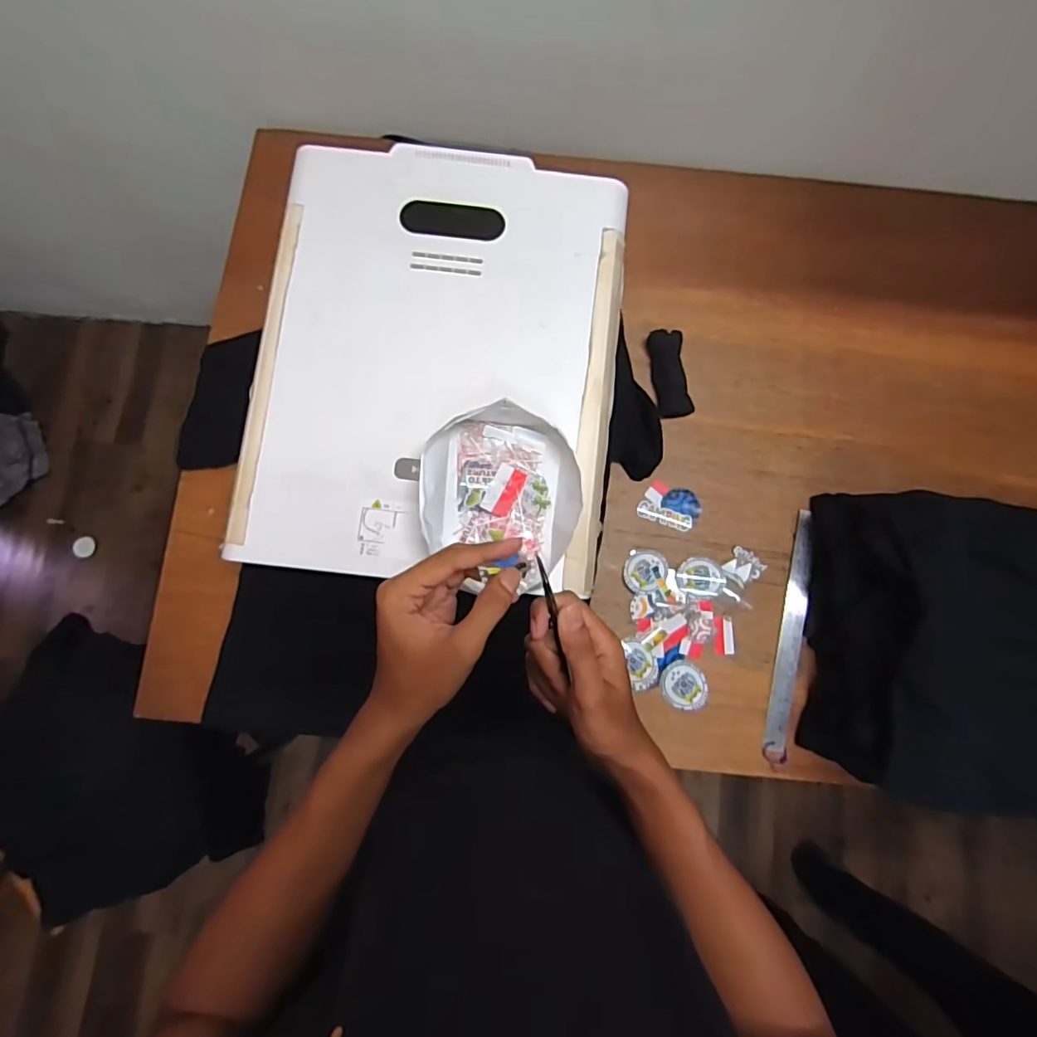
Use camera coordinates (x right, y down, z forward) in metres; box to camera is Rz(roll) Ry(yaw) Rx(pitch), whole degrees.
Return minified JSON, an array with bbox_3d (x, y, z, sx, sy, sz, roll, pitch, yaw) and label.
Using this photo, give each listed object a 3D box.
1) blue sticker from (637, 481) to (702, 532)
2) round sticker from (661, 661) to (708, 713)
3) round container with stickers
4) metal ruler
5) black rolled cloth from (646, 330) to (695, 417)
[{"bbox_3d":[0.216,-0.018,0.756,0.083,0.004,0.057,19,82,3],"label":"blue sticker"},{"bbox_3d":[0.222,0.223,0.712,0.060,0.006,0.063,4,81,1],"label":"round sticker"},{"bbox_3d":[-0.018,-0.023,0.557,0.157,0.050,0.185,-2,81,0],"label":"round container with stickers"},{"bbox_3d":[0.374,0.156,0.727,0.031,0.006,0.334,12,82,2],"label":"metal ruler"},{"bbox_3d":[0.222,-0.210,0.778,0.050,0.025,0.128,-5,81,-1],"label":"black rolled cloth"}]

